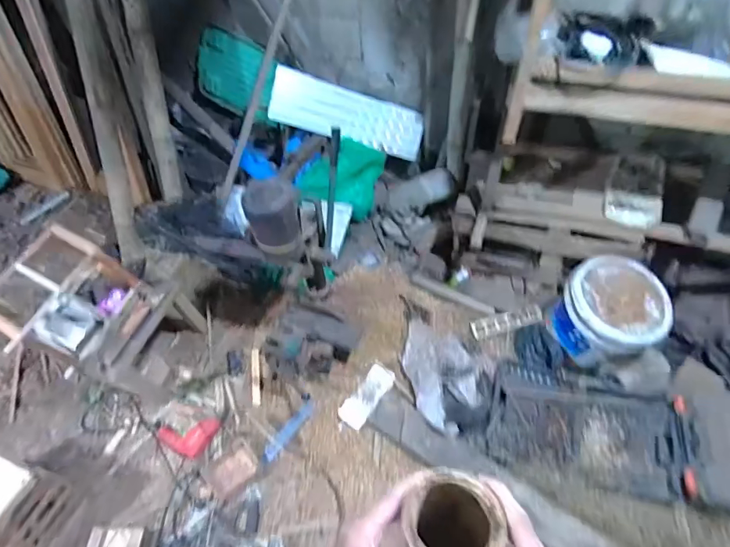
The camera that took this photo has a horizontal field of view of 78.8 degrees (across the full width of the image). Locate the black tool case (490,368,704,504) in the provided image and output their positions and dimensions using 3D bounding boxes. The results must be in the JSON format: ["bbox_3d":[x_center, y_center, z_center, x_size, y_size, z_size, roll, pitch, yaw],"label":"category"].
[{"bbox_3d":[0.696,0.484,1.410,0.587,0.078,0.326,8,56,9],"label":"black tool case"}]

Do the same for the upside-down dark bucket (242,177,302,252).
[{"bbox_3d":[-0.234,-0.153,1.159,0.137,0.160,0.109,-18,52,-9],"label":"upside-down dark bucket"}]

